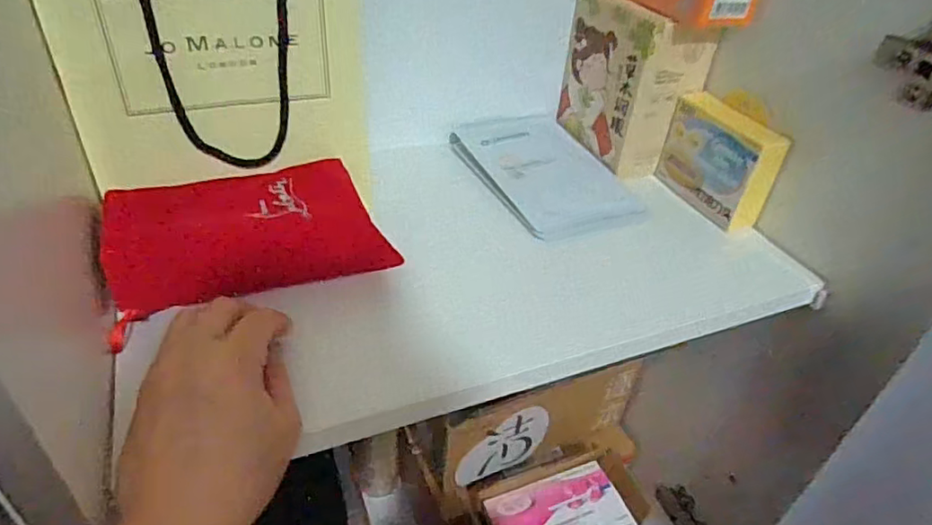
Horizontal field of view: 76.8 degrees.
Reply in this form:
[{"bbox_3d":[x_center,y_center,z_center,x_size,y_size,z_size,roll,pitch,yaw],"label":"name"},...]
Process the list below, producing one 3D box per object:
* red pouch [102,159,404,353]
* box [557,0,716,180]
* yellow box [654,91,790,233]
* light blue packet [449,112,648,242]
[{"bbox_3d":[-0.128,-0.023,0.355,0.151,0.014,0.088,-12,66,-34],"label":"red pouch"},{"bbox_3d":[0.145,-0.160,0.514,0.074,0.128,0.111,-11,42,-22],"label":"box"},{"bbox_3d":[0.201,-0.086,0.473,0.033,0.074,0.094,-16,44,-26],"label":"yellow box"},{"bbox_3d":[0.065,-0.082,0.513,0.111,0.018,0.171,-13,43,-24],"label":"light blue packet"}]

